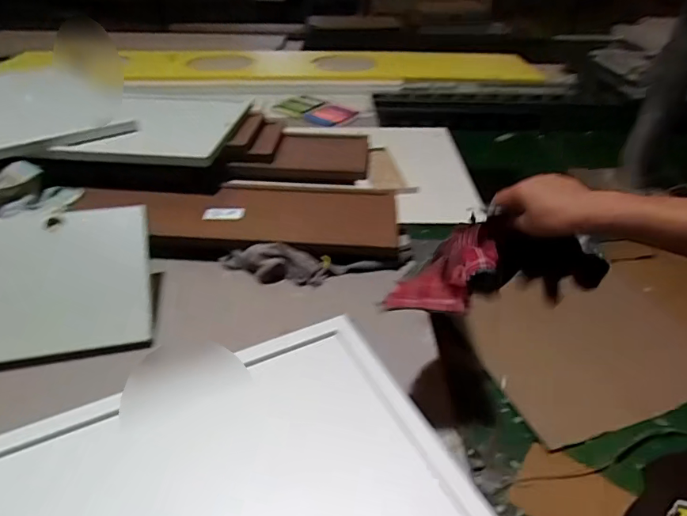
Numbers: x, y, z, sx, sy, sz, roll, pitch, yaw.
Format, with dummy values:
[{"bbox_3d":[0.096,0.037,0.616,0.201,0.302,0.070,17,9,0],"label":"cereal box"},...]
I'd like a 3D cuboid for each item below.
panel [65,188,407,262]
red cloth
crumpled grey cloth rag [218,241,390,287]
[{"bbox_3d":[-0.222,-0.089,1.009,0.686,0.060,0.233,3,41,-4],"label":"panel"},{"bbox_3d":[0.122,0.018,0.577,0.137,0.070,0.096,-28,46,-34],"label":"red cloth"},{"bbox_3d":[-0.081,0.011,0.917,0.335,0.059,0.065,3,37,1],"label":"crumpled grey cloth rag"}]

